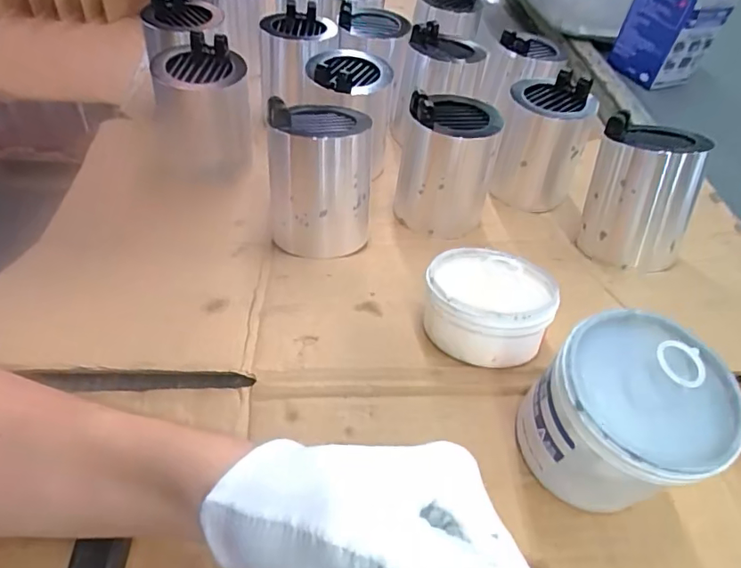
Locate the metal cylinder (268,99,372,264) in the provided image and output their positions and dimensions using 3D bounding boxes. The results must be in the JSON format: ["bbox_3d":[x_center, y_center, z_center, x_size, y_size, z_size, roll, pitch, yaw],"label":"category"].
[{"bbox_3d":[-0.044,-0.096,0.467,0.091,0.134,0.104,6,34,3],"label":"metal cylinder"}]

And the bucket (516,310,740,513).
[{"bbox_3d":[0.130,0.074,0.276,0.081,0.086,0.079,4,48,-4],"label":"bucket"}]

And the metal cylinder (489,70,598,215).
[{"bbox_3d":[0.178,-0.147,0.557,0.087,0.120,0.081,15,47,6],"label":"metal cylinder"}]

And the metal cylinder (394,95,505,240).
[{"bbox_3d":[0.072,-0.116,0.499,0.088,0.111,0.090,15,47,6],"label":"metal cylinder"}]

